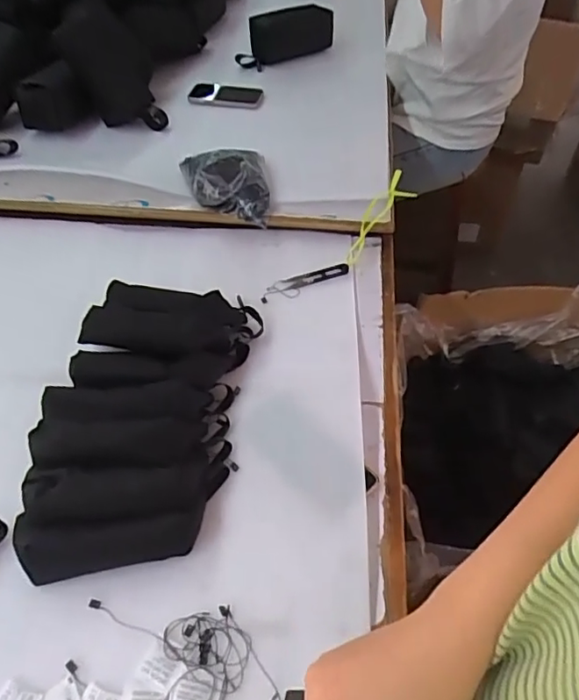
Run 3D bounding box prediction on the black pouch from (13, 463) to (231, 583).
[{"bbox_3d":[-0.171,0.162,0.581,0.214,0.057,0.105,-8,51,-10],"label":"black pouch"}]

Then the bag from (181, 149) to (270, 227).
[{"bbox_3d":[-0.107,-0.275,0.914,0.148,0.070,0.128,1,50,-3],"label":"bag"}]

